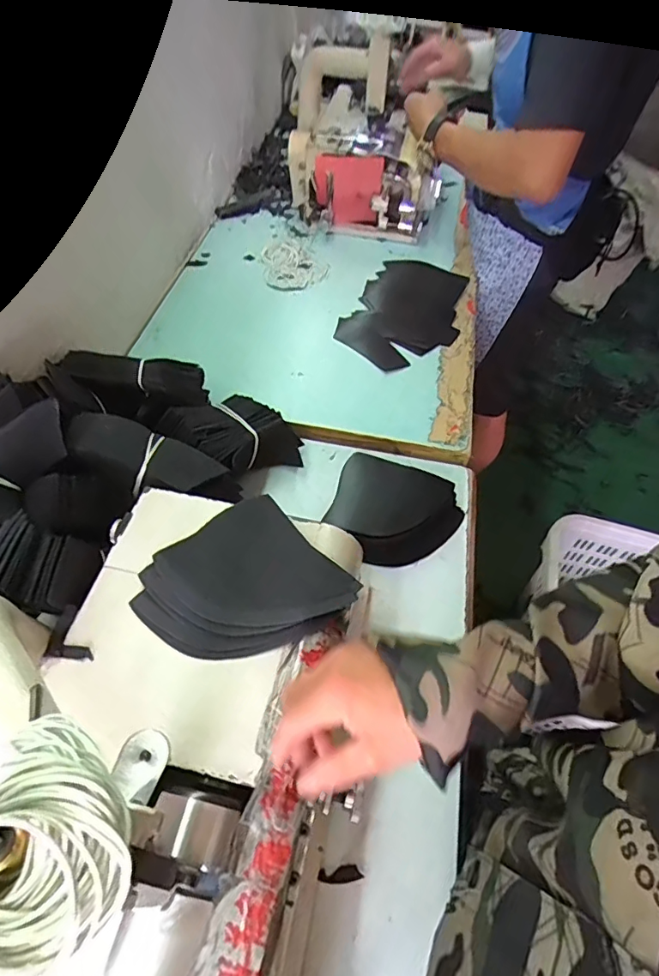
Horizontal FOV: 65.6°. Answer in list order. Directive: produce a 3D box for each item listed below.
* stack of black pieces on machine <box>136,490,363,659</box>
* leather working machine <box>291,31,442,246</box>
[{"bbox_3d":[-0.074,0.084,0.432,0.147,0.016,0.131,-34,64,-24],"label":"stack of black pieces on machine"},{"bbox_3d":[0.076,-0.664,0.974,0.280,0.246,0.246,9,55,1],"label":"leather working machine"}]

